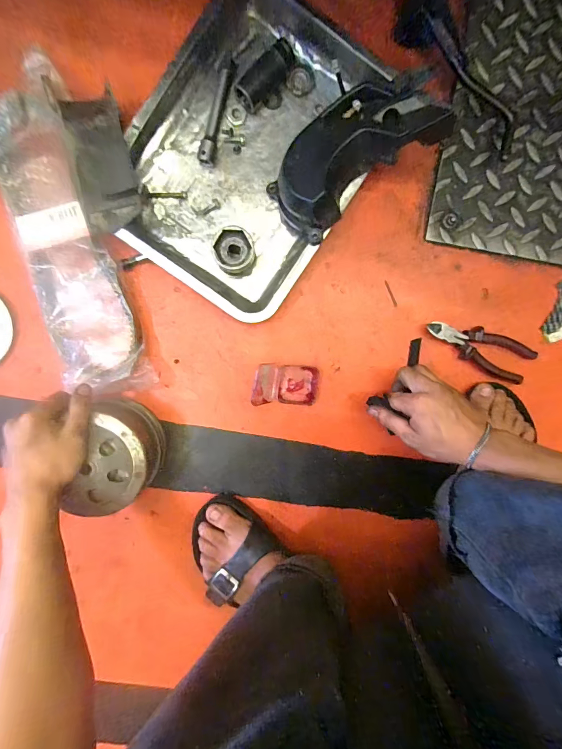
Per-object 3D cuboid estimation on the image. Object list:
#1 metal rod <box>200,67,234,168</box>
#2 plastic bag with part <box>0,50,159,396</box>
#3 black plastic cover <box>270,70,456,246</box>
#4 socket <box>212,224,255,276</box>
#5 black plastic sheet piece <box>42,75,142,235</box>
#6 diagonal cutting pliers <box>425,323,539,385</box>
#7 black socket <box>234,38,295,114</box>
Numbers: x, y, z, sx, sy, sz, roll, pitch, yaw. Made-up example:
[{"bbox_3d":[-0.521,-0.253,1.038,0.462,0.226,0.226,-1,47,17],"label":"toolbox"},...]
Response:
[{"bbox_3d":[-0.081,-0.319,0.439,0.016,0.016,0.112,14,96,-4],"label":"metal rod"},{"bbox_3d":[-0.252,-0.168,0.438,0.145,0.044,0.389,-16,97,-1],"label":"plastic bag with part"},{"bbox_3d":[0.076,-0.250,0.399,0.201,0.064,0.111,-33,97,18],"label":"black plastic cover"},{"bbox_3d":[-0.057,-0.155,0.447,0.049,0.050,0.053,0,96,-2],"label":"socket"},{"bbox_3d":[-0.213,-0.253,0.411,0.067,0.021,0.164,-14,97,-1],"label":"black plastic sheet piece"},{"bbox_3d":[0.273,-0.037,0.487,0.155,0.028,0.055,21,95,-5],"label":"diagonal cutting pliers"},{"bbox_3d":[-0.020,-0.364,0.431,0.037,0.026,0.080,40,93,-6],"label":"black socket"}]

